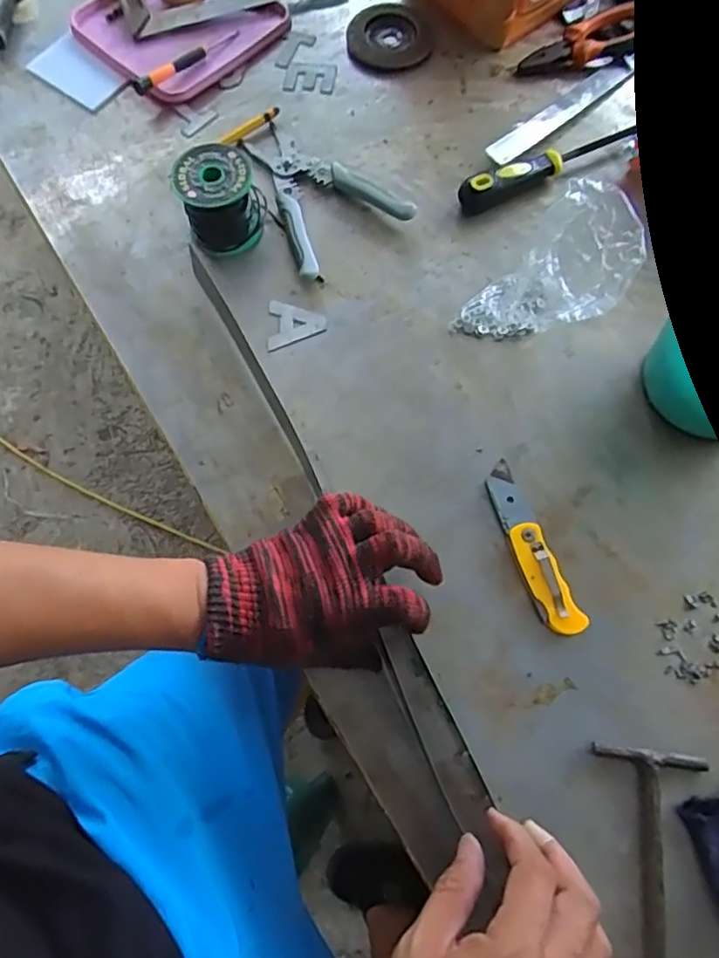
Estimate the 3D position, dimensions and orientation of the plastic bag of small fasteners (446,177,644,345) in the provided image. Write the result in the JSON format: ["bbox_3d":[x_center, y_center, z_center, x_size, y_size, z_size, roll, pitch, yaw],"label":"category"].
[{"bbox_3d":[0.156,-0.161,0.500,0.103,0.131,0.106,-42,75,-13],"label":"plastic bag of small fasteners"}]

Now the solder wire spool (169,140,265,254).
[{"bbox_3d":[-0.126,-0.255,0.570,0.072,0.067,0.065,-16,71,-5],"label":"solder wire spool"}]

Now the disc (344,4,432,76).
[{"bbox_3d":[0.033,-0.486,0.678,0.091,0.009,0.102,17,72,7],"label":"disc"}]

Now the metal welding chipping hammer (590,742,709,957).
[{"bbox_3d":[0.188,0.296,0.400,0.071,0.014,0.221,8,71,4],"label":"metal welding chipping hammer"}]

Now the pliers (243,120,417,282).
[{"bbox_3d":[-0.051,-0.288,0.603,0.124,0.029,0.181,-35,74,-11],"label":"pliers"}]

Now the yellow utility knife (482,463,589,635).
[{"bbox_3d":[0.134,0.053,0.484,0.030,0.014,0.141,-19,71,-6],"label":"yellow utility knife"}]

